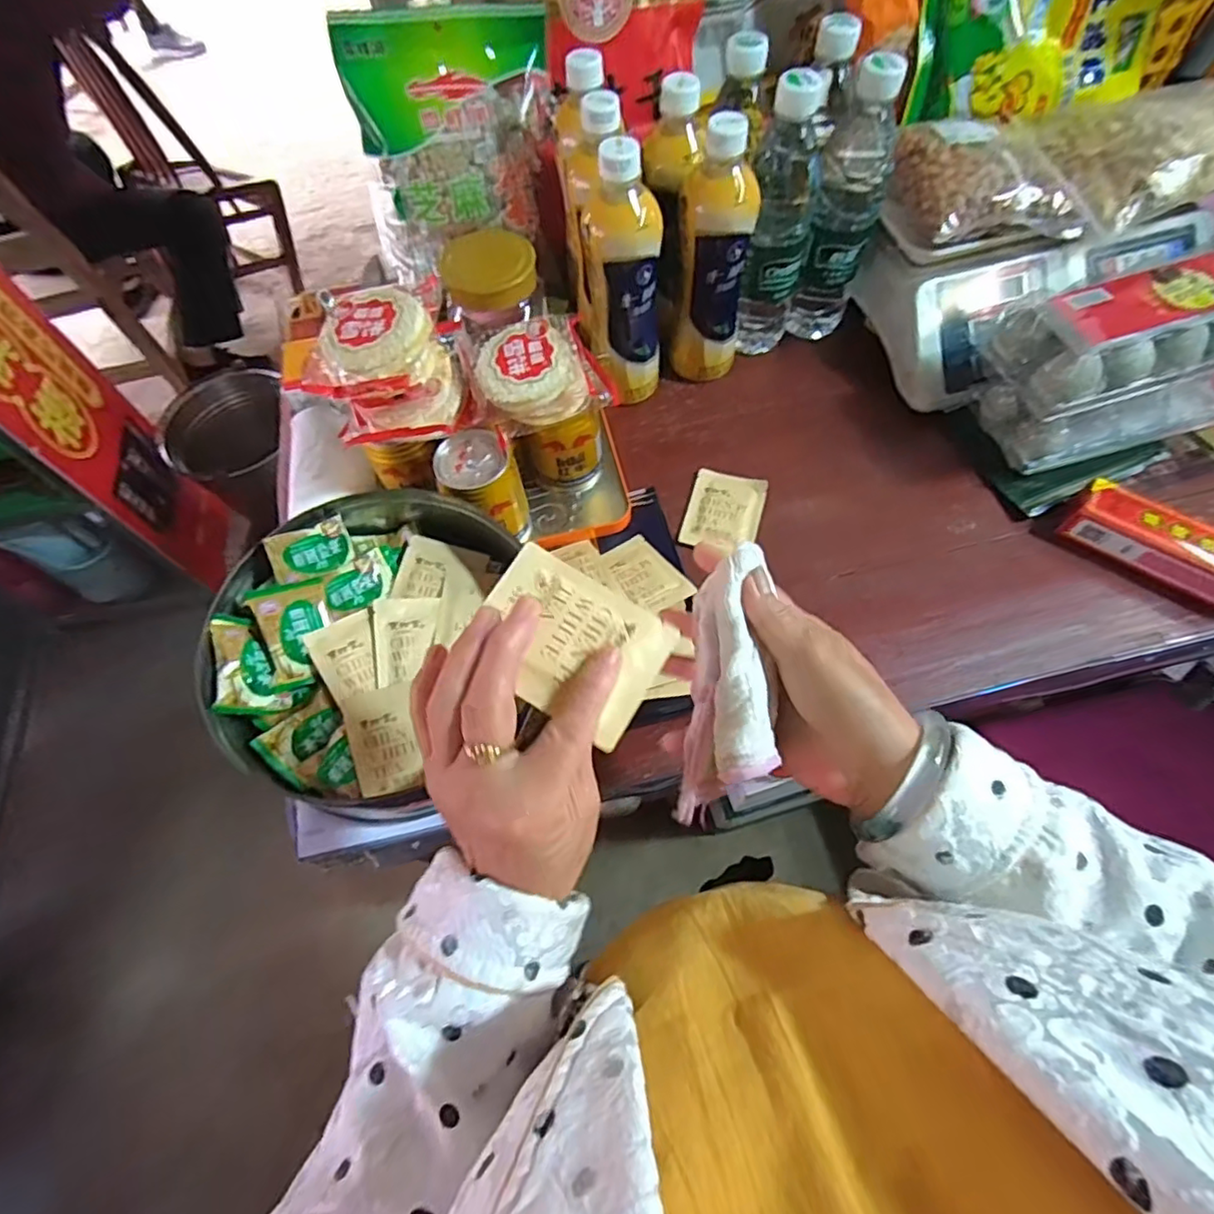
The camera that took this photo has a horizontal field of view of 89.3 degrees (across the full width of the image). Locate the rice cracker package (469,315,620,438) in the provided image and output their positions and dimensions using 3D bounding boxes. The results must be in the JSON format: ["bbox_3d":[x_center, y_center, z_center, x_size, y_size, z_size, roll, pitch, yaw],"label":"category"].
[{"bbox_3d":[-0.050,-0.177,0.467,0.104,0.044,0.070,-15,63,-6],"label":"rice cracker package"}]

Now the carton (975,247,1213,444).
[{"bbox_3d":[0.412,-0.199,0.475,0.214,0.105,0.084,-16,63,8],"label":"carton"}]

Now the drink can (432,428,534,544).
[{"bbox_3d":[-0.097,-0.092,0.495,0.058,0.085,0.060,-1,63,1],"label":"drink can"}]

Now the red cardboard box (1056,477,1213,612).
[{"bbox_3d":[0.430,-0.046,0.470,0.130,0.044,0.039,35,69,17],"label":"red cardboard box"}]

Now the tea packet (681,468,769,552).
[{"bbox_3d":[0.103,-0.083,0.534,0.062,0.008,0.076,14,64,8],"label":"tea packet"}]

